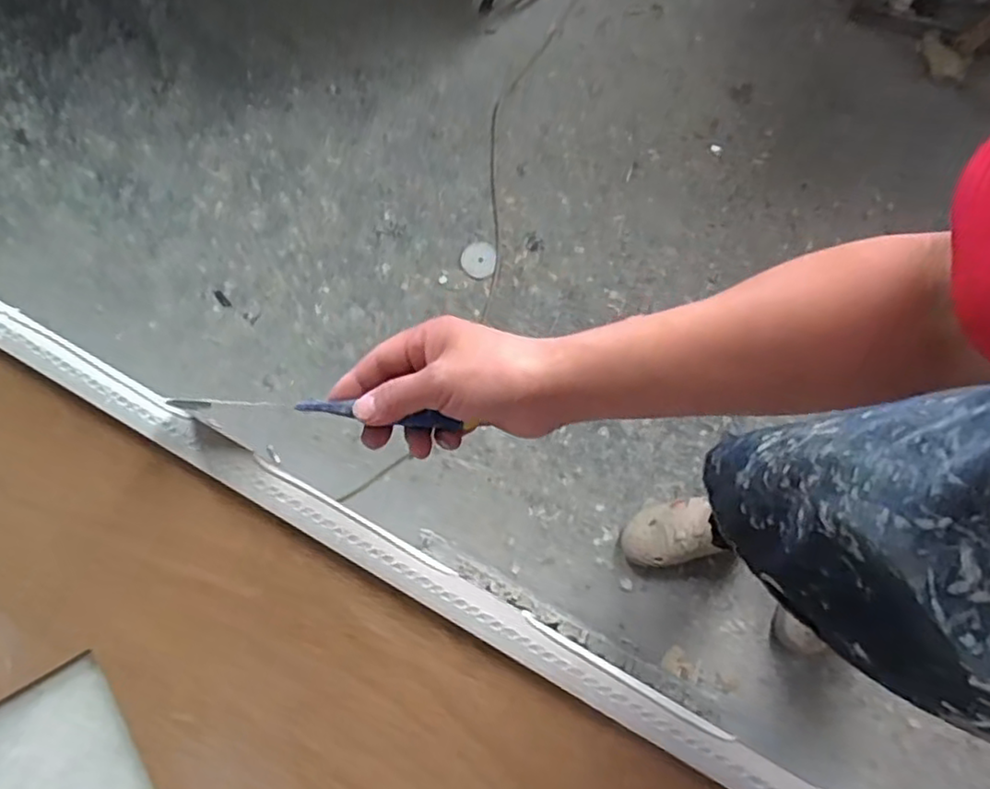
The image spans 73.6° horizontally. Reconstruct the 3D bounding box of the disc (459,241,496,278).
[{"bbox_3d":[-0.033,-0.280,1.364,0.071,0.004,0.077,-1,79,3],"label":"disc"}]

